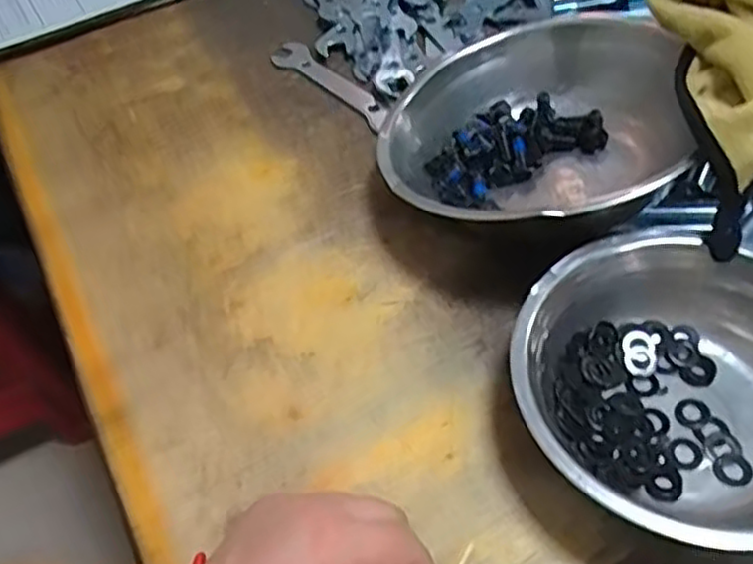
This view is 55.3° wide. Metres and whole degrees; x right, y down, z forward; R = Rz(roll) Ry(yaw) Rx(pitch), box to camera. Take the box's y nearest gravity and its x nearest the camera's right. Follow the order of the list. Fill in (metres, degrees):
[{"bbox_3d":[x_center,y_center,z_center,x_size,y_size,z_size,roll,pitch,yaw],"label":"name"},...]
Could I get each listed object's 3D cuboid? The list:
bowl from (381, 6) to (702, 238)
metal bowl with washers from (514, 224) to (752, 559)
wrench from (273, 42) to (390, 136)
[{"bbox_3d":[0.106,-0.094,0.497,0.192,0.079,0.186,-2,54,3],"label":"bowl"},{"bbox_3d":[0.164,0.061,0.392,0.165,0.070,0.180,-2,54,3],"label":"metal bowl with washers"},{"bbox_3d":[-0.036,-0.166,0.606,0.030,0.008,0.134,-39,61,-22],"label":"wrench"}]

